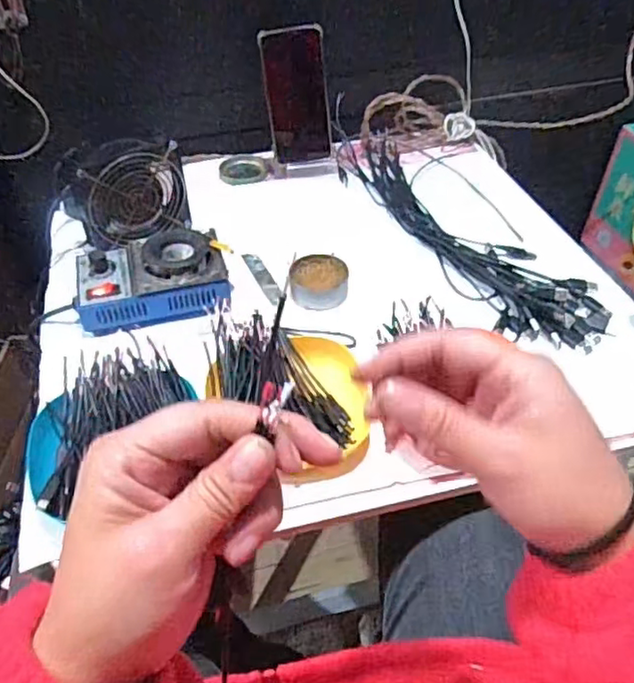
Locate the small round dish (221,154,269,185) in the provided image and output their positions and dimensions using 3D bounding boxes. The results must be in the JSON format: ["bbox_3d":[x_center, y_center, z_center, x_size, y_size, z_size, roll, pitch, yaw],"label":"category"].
[{"bbox_3d":[-0.102,-0.239,0.859,0.065,0.014,0.053,-10,47,-9],"label":"small round dish"}]

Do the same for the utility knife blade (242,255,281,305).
[{"bbox_3d":[-0.060,-0.071,0.691,0.019,0.004,0.085,-15,51,-24],"label":"utility knife blade"}]

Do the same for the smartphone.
[{"bbox_3d":[-0.024,-0.310,0.785,0.076,0.162,0.008,-7,33,-1],"label":"smartphone"}]

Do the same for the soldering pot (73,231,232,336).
[{"bbox_3d":[-0.170,-0.062,0.643,0.150,0.064,0.101,-10,47,-9],"label":"soldering pot"}]

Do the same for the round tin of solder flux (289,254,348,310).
[{"bbox_3d":[0.002,-0.064,0.667,0.061,0.031,0.057,0,46,0],"label":"round tin of solder flux"}]

